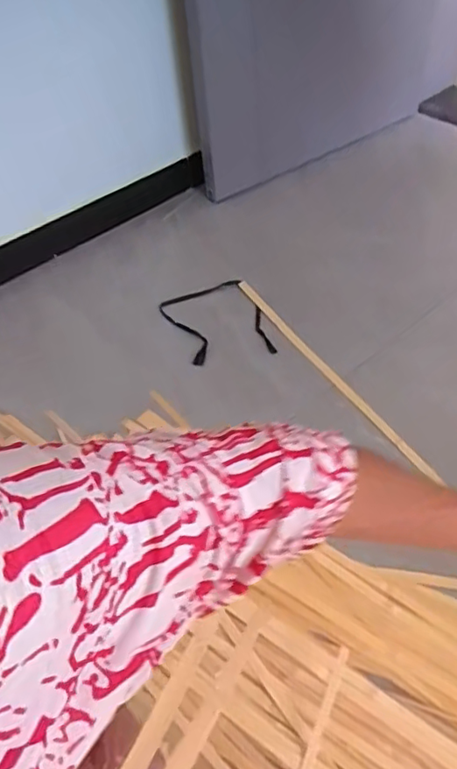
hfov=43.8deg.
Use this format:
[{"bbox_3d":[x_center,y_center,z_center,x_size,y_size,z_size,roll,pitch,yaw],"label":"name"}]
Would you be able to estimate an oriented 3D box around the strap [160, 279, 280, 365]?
[{"bbox_3d":[-0.023,-0.139,1.294,0.193,0.027,0.294,-23,51,-11],"label":"strap"}]

